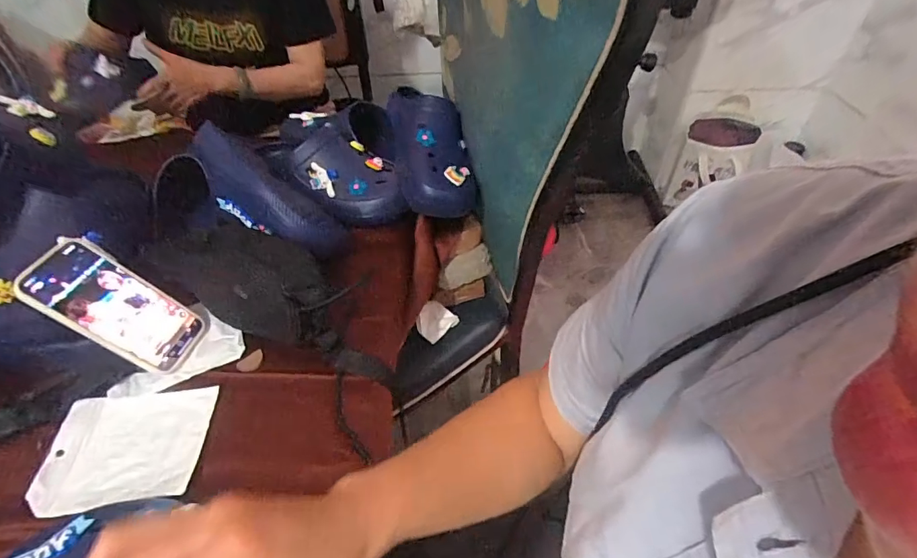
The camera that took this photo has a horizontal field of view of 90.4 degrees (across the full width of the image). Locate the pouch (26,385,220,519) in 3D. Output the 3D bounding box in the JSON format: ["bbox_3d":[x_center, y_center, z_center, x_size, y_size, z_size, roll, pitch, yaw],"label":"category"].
[{"bbox_3d":[-0.329,0.165,0.455,0.144,0.015,0.114,-7,47,-3],"label":"pouch"}]

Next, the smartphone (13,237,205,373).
[{"bbox_3d":[-0.373,0.030,0.503,0.012,0.167,0.086,-26,32,36],"label":"smartphone"}]

